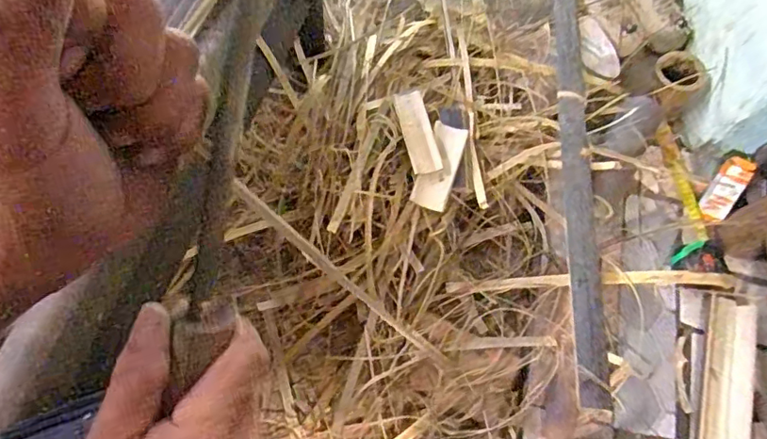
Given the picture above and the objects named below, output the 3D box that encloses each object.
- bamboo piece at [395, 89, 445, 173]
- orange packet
[{"bbox_3d":[0.054,-0.140,0.853,0.047,0.020,0.141,-12,71,-10],"label":"bamboo piece"},{"bbox_3d":[0.575,-0.048,0.905,0.046,0.023,0.114,24,110,6],"label":"orange packet"}]

